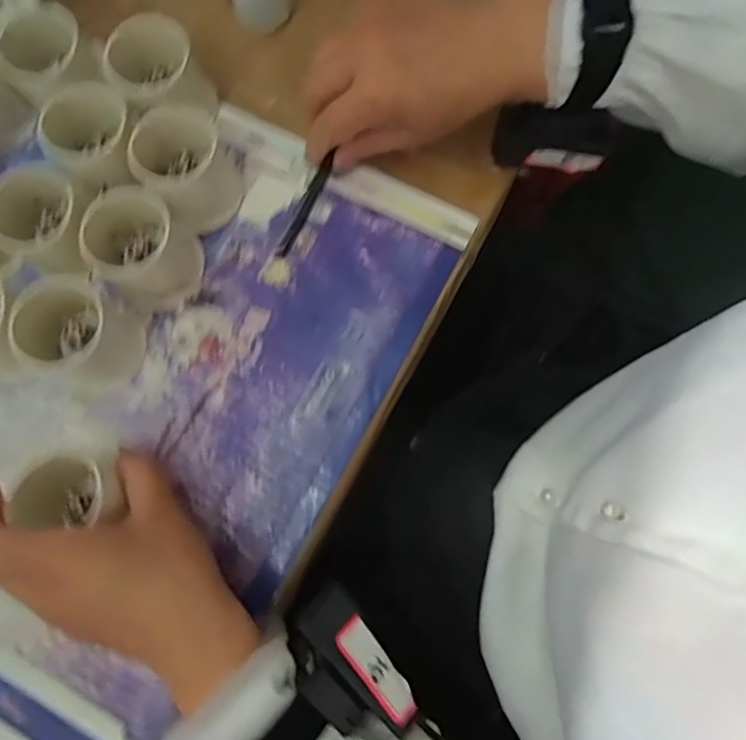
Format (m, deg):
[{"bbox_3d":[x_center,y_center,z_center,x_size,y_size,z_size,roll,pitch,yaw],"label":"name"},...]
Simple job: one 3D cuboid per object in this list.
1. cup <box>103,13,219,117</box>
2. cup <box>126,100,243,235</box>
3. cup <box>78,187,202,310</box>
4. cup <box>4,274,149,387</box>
[{"bbox_3d":[-0.132,-0.186,0.362,0.057,0.050,0.050,-31,78,-5],"label":"cup"},{"bbox_3d":[-0.111,-0.123,0.348,0.056,0.050,0.052,-1,77,2],"label":"cup"},{"bbox_3d":[-0.140,-0.074,0.340,0.068,0.046,0.057,33,81,9],"label":"cup"},{"bbox_3d":[-0.167,-0.021,0.328,0.053,0.049,0.052,-1,77,2],"label":"cup"}]

